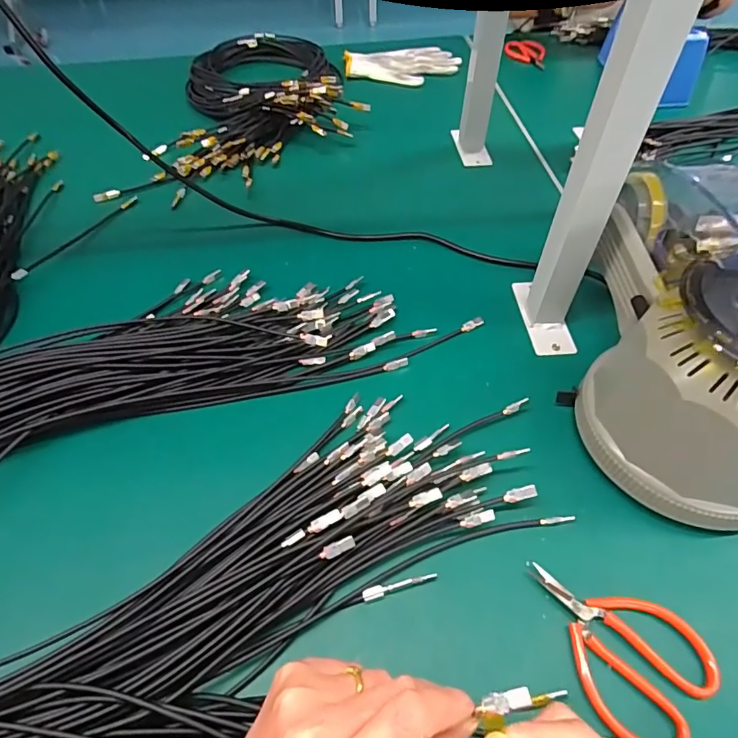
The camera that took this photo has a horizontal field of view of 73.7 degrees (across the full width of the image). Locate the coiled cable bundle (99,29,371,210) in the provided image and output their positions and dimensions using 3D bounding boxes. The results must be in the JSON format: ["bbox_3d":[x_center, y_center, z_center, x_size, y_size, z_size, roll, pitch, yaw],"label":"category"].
[{"bbox_3d":[-0.163,-0.414,0.752,0.310,0.068,0.495,6,53,5],"label":"coiled cable bundle"}]

